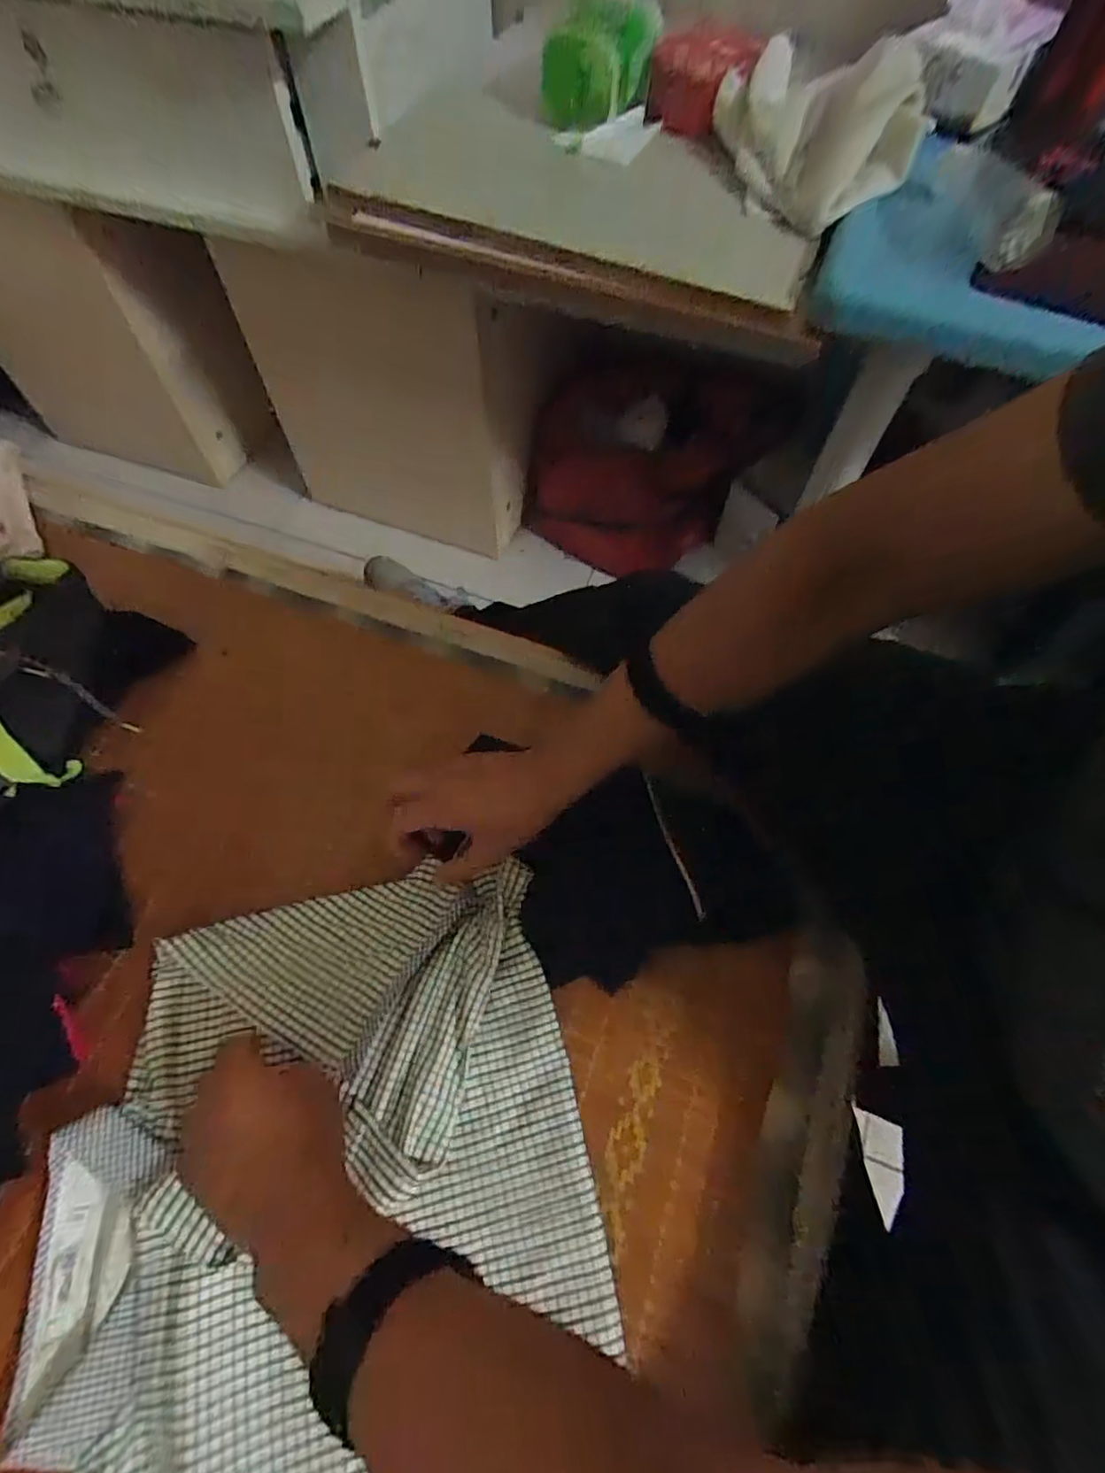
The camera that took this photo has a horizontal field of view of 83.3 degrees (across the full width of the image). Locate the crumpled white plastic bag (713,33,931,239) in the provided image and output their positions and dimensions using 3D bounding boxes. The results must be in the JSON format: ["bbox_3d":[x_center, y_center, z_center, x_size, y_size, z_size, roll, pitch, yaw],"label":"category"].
[{"bbox_3d":[0.266,-0.608,0.618,0.160,0.089,0.190,-8,63,-4],"label":"crumpled white plastic bag"}]

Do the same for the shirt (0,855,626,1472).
[{"bbox_3d":[-0.151,0.379,0.416,0.374,0.052,0.545,-11,61,-8],"label":"shirt"}]

